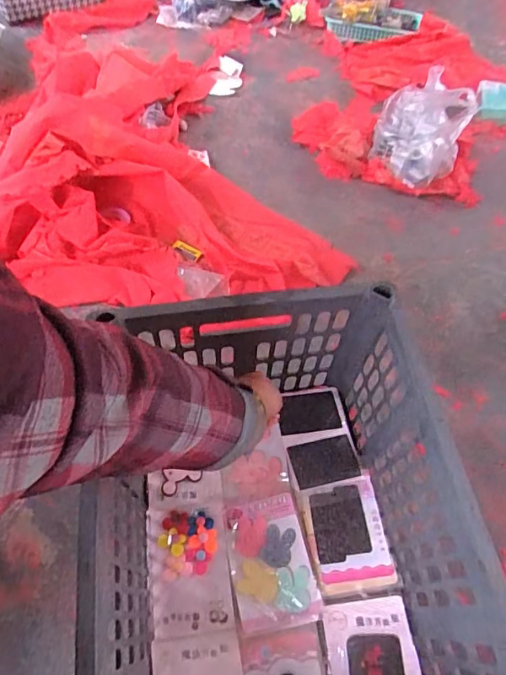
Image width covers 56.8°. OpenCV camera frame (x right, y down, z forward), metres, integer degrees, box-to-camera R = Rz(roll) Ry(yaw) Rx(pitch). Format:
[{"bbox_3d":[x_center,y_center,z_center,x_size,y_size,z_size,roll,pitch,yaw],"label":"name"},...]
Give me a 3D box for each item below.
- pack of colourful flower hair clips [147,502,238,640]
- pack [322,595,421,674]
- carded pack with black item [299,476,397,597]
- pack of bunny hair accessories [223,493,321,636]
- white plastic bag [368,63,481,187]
[{"bbox_3d":[-0.075,0.273,0.559,0.093,0.005,0.139,-7,60,-7],"label":"pack of colourful flower hair clips"},{"bbox_3d":[0.136,0.369,0.514,0.095,0.021,0.137,-6,60,-6],"label":"pack"},{"bbox_3d":[0.117,0.245,0.580,0.092,0.008,0.124,-8,60,-8],"label":"carded pack with black item"},{"bbox_3d":[0.020,0.267,0.564,0.093,0.007,0.141,-9,60,-8],"label":"pack of bunny hair accessories"},{"bbox_3d":[0.331,-0.406,0.942,0.167,0.164,0.129,35,64,17],"label":"white plastic bag"}]

